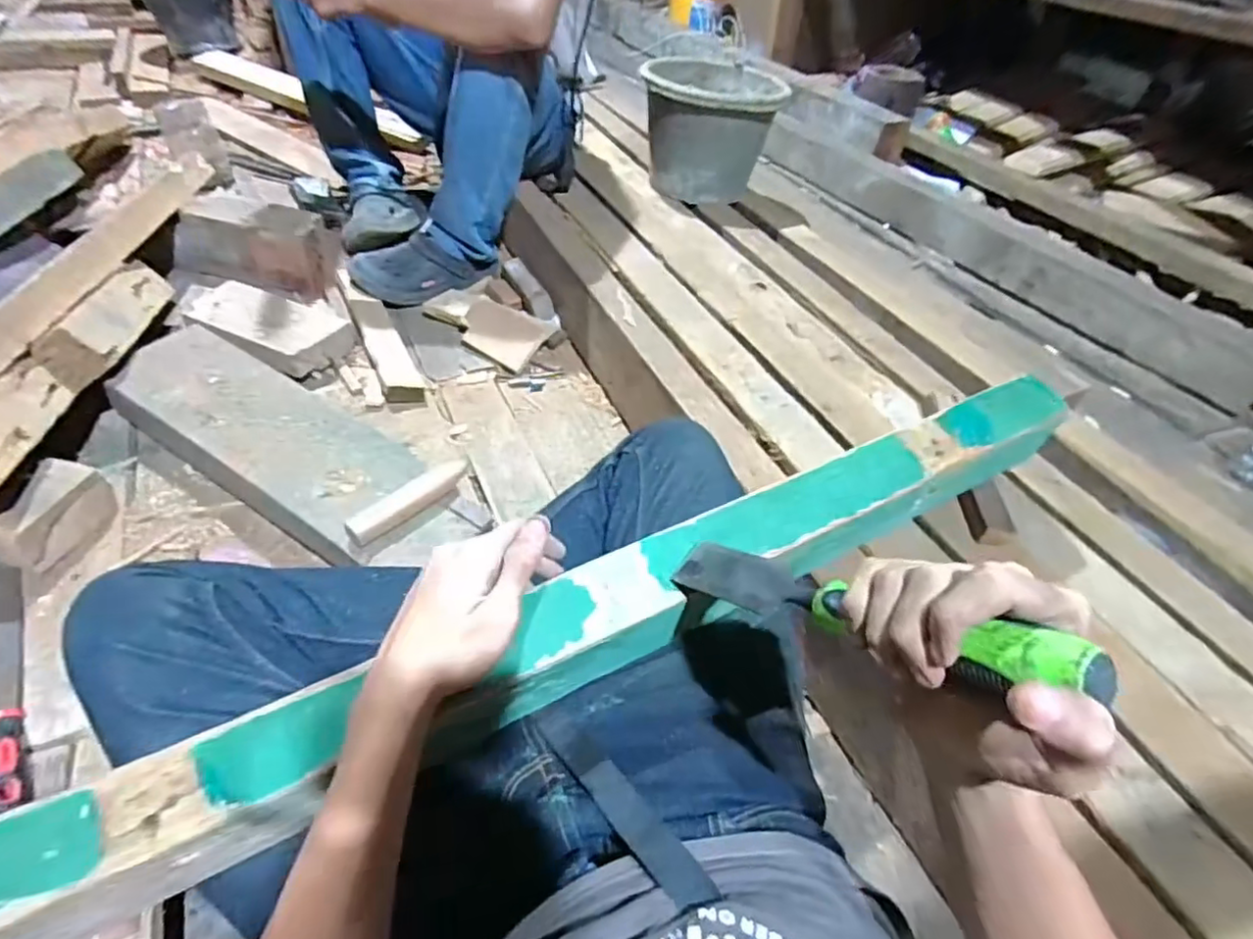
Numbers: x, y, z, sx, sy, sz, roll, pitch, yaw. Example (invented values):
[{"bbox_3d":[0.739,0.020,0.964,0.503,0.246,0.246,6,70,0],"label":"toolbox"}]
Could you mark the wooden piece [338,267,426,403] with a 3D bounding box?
[{"bbox_3d":[-0.408,-0.229,1.031,0.057,0.027,0.342,-19,52,-21],"label":"wooden piece"}]

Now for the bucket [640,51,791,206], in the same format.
[{"bbox_3d":[0.168,-0.698,1.294,0.267,0.216,0.289,16,48,9],"label":"bucket"}]

